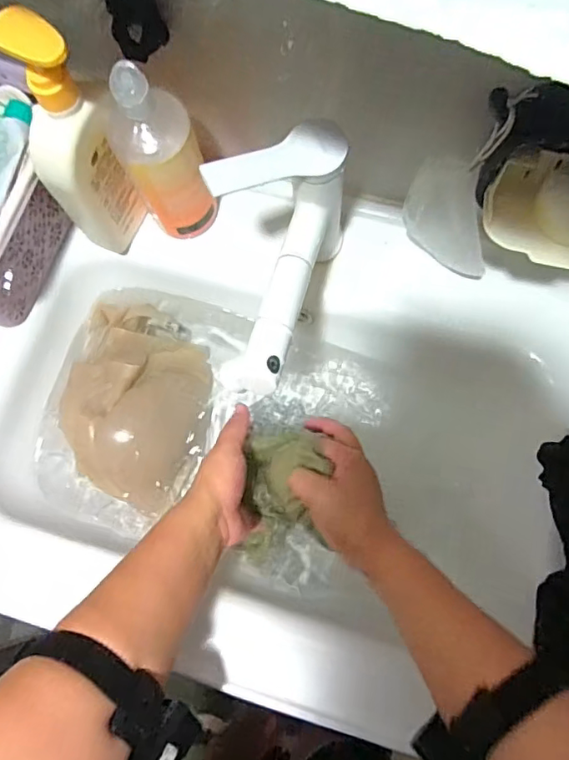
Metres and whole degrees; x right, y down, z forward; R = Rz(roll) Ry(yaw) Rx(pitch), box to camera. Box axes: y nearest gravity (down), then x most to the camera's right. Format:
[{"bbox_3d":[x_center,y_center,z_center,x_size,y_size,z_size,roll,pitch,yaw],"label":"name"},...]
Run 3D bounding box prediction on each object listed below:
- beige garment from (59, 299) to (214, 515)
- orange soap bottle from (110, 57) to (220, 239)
[{"bbox_3d":[-0.157,0.022,0.581,0.147,0.056,0.207,13,75,6],"label":"beige garment"},{"bbox_3d":[-0.106,-0.189,0.479,0.064,0.195,0.049,-18,74,-3],"label":"orange soap bottle"}]

